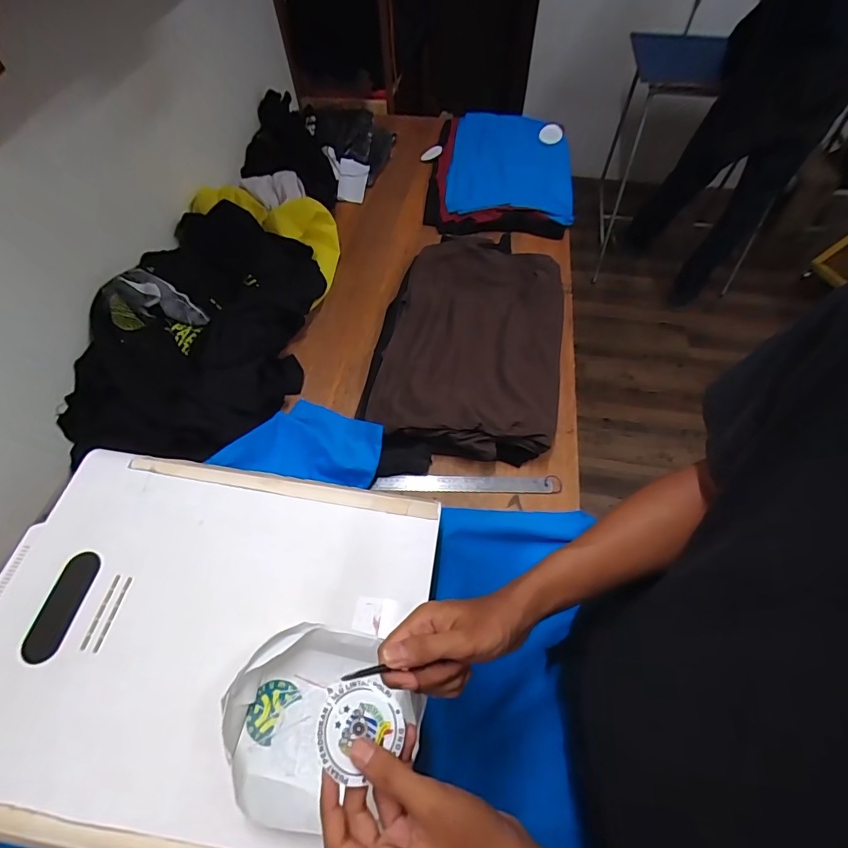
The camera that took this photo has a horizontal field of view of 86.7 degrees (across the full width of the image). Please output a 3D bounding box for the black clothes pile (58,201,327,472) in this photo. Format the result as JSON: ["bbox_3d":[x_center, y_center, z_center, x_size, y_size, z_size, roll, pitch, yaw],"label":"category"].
[{"bbox_3d":[-0.430,-0.206,0.884,0.353,0.152,0.539,6,58,3],"label":"black clothes pile"}]

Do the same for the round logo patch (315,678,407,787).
[{"bbox_3d":[-0.046,0.223,0.330,0.061,0.004,0.060,10,55,-15],"label":"round logo patch"}]

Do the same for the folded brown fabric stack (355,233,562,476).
[{"bbox_3d":[0.096,-0.181,0.915,0.355,0.078,0.608,11,58,7],"label":"folded brown fabric stack"}]

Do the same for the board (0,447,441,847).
[{"bbox_3d":[-0.258,0.232,0.512,0.492,0.026,0.397,8,58,5],"label":"board"}]

